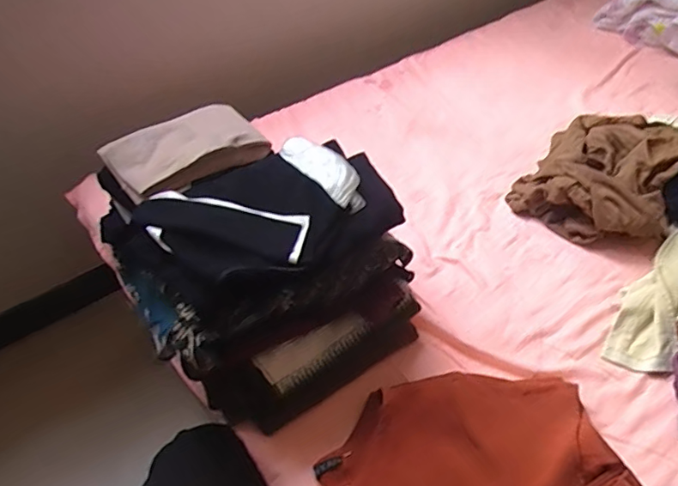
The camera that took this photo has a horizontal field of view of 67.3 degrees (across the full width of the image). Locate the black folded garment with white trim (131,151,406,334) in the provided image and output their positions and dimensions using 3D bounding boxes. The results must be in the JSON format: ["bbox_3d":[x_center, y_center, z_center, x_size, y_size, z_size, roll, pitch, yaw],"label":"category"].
[{"bbox_3d":[-0.078,-0.037,0.589,0.285,0.046,0.210,-32,52,-26],"label":"black folded garment with white trim"}]

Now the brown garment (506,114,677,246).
[{"bbox_3d":[0.445,-0.115,0.842,0.226,0.090,0.296,33,55,31],"label":"brown garment"}]

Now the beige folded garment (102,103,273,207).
[{"bbox_3d":[-0.212,-0.142,0.730,0.220,0.049,0.139,-34,52,-27],"label":"beige folded garment"}]

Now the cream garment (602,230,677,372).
[{"bbox_3d":[0.447,0.062,0.694,0.077,0.030,0.280,29,53,29],"label":"cream garment"}]

